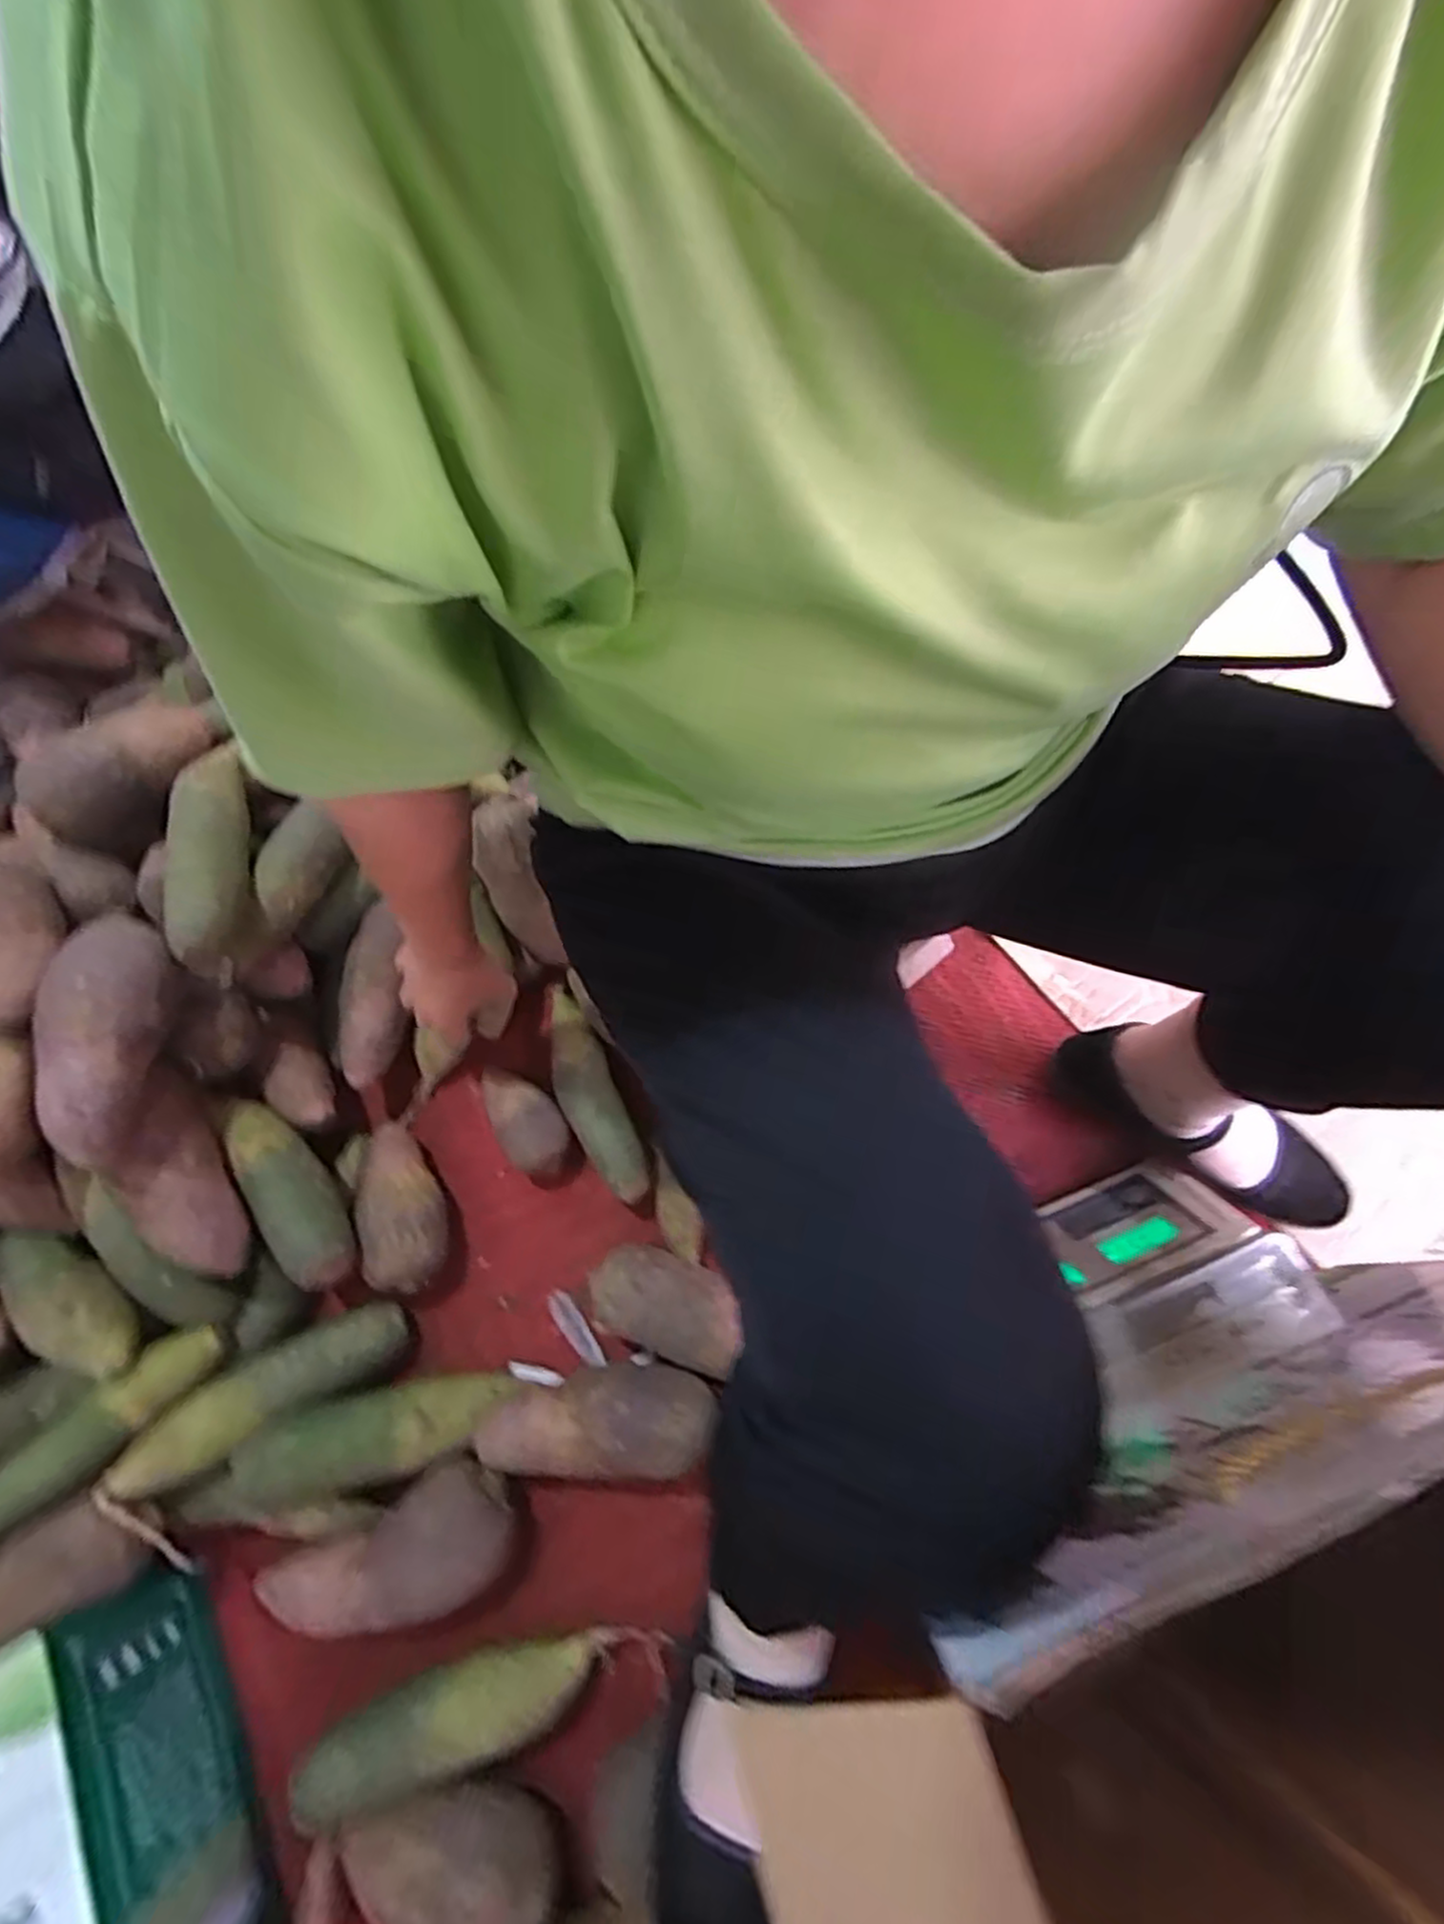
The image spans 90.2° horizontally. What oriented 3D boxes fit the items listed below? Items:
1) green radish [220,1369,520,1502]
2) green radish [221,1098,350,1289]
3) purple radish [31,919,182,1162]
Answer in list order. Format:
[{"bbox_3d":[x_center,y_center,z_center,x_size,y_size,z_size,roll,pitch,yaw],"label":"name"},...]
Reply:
[{"bbox_3d":[-0.251,0.347,0.531,0.178,0.049,0.058,-6,64,-22],"label":"green radish"},{"bbox_3d":[-0.344,0.178,0.576,0.046,0.047,0.161,-32,68,-11],"label":"green radish"},{"bbox_3d":[-0.442,0.049,0.513,0.054,0.053,0.183,-8,65,-1],"label":"purple radish"}]

